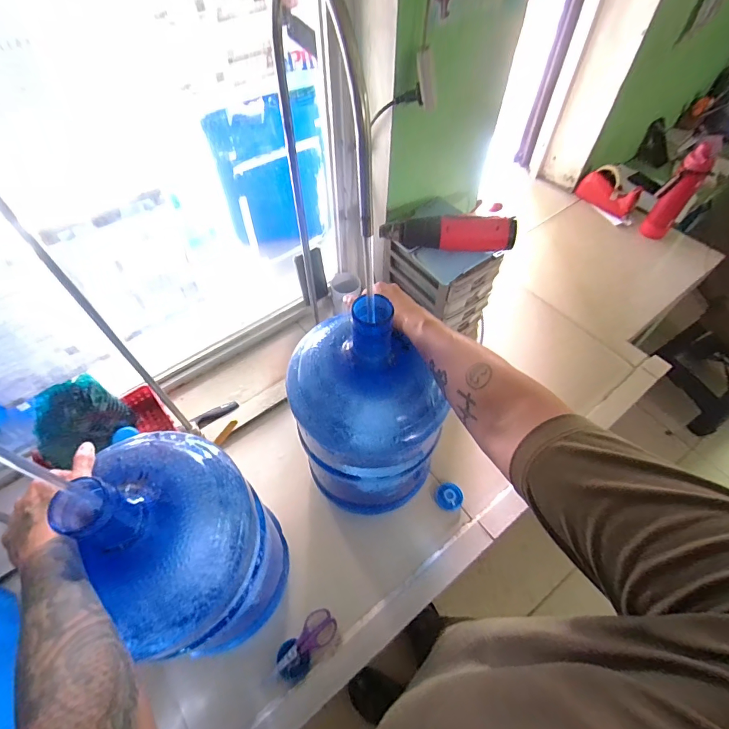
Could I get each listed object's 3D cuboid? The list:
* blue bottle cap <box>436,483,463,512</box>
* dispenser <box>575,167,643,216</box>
[{"bbox_3d":[0.177,0.274,0.843,0.056,0.027,0.048,31,61,19],"label":"blue bottle cap"},{"bbox_3d":[0.811,-0.573,1.338,0.084,0.120,0.191,-36,63,-22],"label":"dispenser"}]

